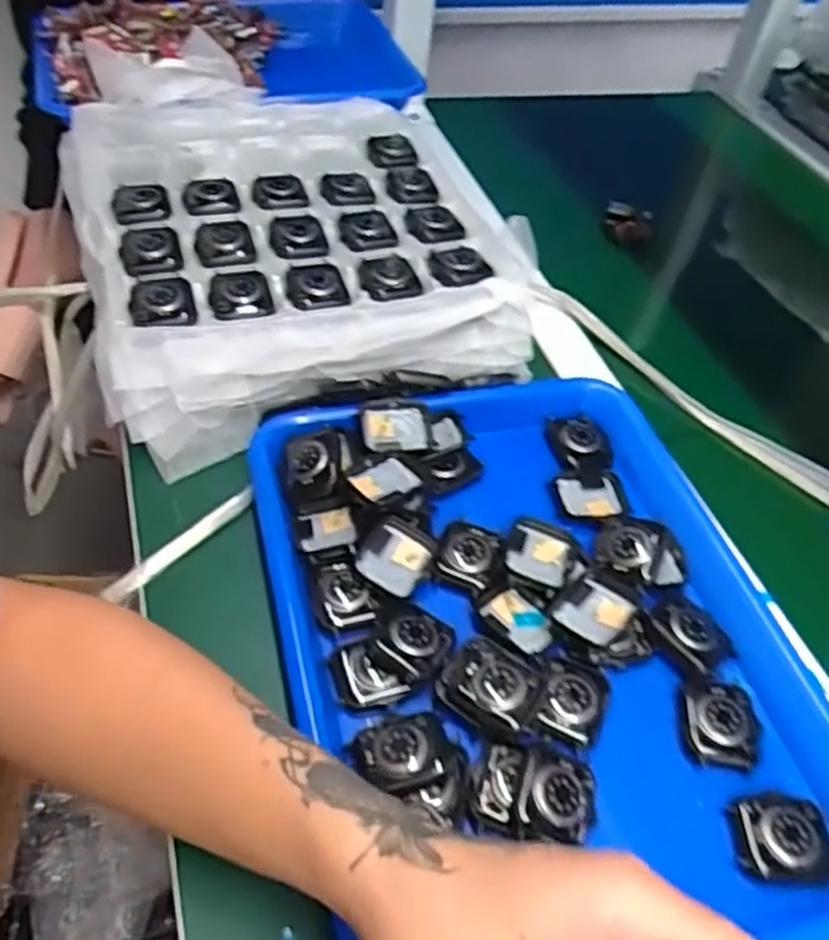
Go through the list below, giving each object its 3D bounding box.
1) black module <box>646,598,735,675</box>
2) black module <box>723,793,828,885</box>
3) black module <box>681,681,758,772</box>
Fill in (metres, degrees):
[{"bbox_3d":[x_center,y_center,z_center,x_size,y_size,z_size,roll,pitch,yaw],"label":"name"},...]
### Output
[{"bbox_3d":[0.148,0.088,0.415,0.032,0.012,0.042,-29,57,-29],"label":"black module"},{"bbox_3d":[0.170,0.168,0.353,0.045,0.011,0.036,2,48,-5],"label":"black module"},{"bbox_3d":[0.152,0.127,0.386,0.036,0.009,0.042,6,47,-2],"label":"black module"}]

